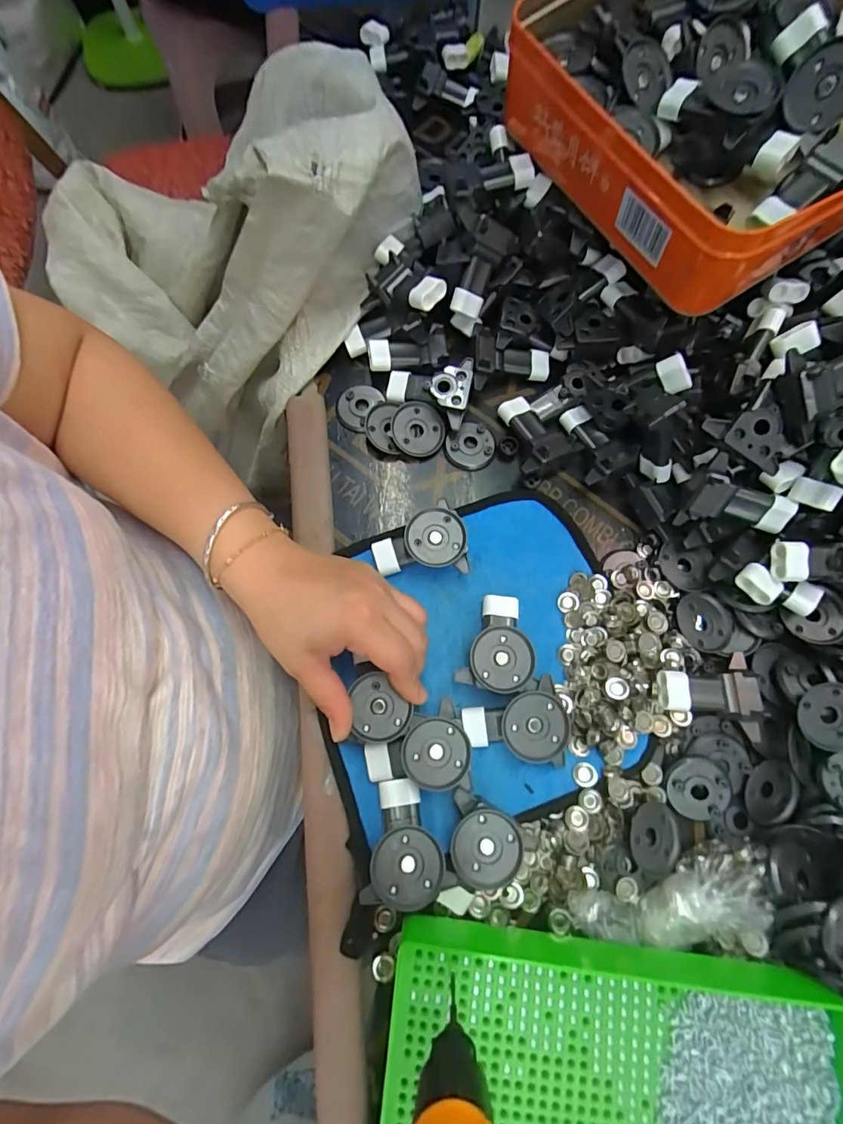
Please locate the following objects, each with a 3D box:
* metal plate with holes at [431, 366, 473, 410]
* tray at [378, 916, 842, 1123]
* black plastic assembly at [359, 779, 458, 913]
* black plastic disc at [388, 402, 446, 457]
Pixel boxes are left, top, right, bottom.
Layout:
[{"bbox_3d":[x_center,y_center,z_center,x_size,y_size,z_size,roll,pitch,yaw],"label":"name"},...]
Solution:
[{"bbox_3d":[0.023,-0.137,0.361,0.030,0.009,0.031,0,76,-1],"label":"metal plate with holes"},{"bbox_3d":[0.101,0.290,0.248,0.241,0.042,0.152,8,76,1],"label":"tray"},{"bbox_3d":[-0.008,0.168,0.278,0.051,0.016,0.063,1,76,-1],"label":"black plastic assembly"},{"bbox_3d":[-0.003,-0.105,0.368,0.041,0.006,0.042,0,91,-11],"label":"black plastic disc"}]

